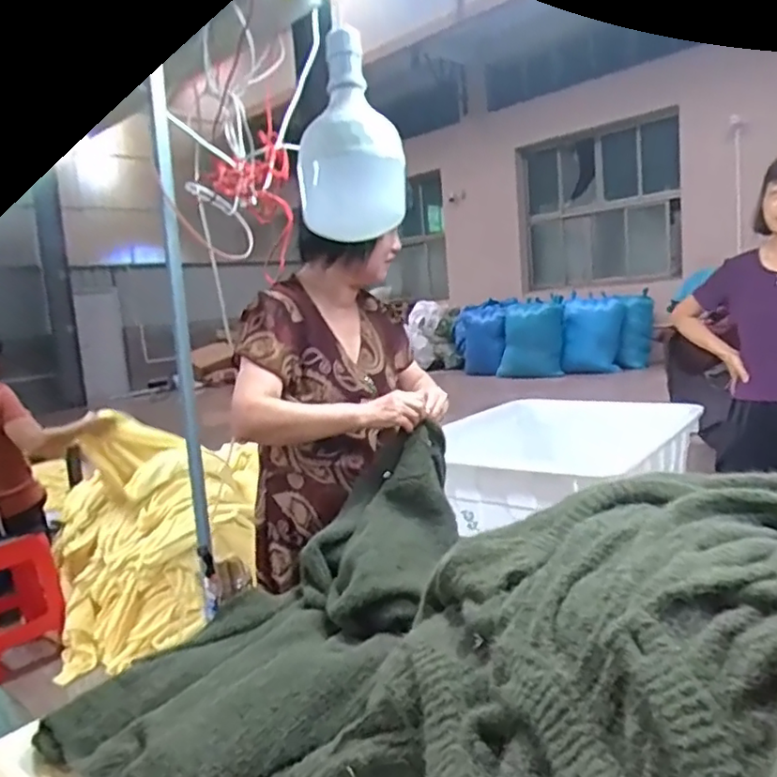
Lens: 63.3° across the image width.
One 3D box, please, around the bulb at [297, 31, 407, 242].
[{"bbox_3d":[-0.043,-0.280,0.704,0.115,0.206,0.115,-5,8,1],"label":"bulb"}]

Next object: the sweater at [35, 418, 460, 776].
[{"bbox_3d":[-0.119,0.293,0.895,0.294,0.165,0.724,1,25,36],"label":"sweater"}]

